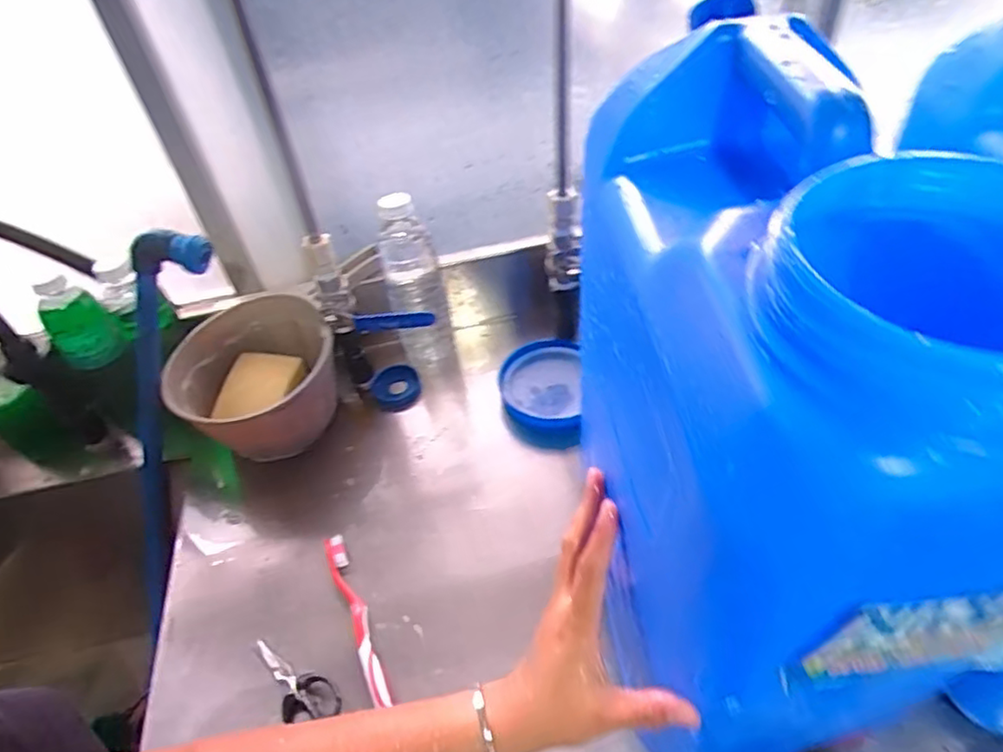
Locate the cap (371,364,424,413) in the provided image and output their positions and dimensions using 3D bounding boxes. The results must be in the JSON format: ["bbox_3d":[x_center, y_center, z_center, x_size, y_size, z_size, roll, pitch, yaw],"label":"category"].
[{"bbox_3d":[-0.125,0.013,0.759,0.057,0.014,0.063,-9,45,-4],"label":"cap"}]

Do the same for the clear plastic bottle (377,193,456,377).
[{"bbox_3d":[-0.098,-0.107,0.732,0.064,0.210,0.077,-13,46,-8],"label":"clear plastic bottle"}]

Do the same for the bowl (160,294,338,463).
[{"bbox_3d":[-0.274,0.008,0.716,0.167,0.102,0.173,-2,45,2],"label":"bowl"}]

